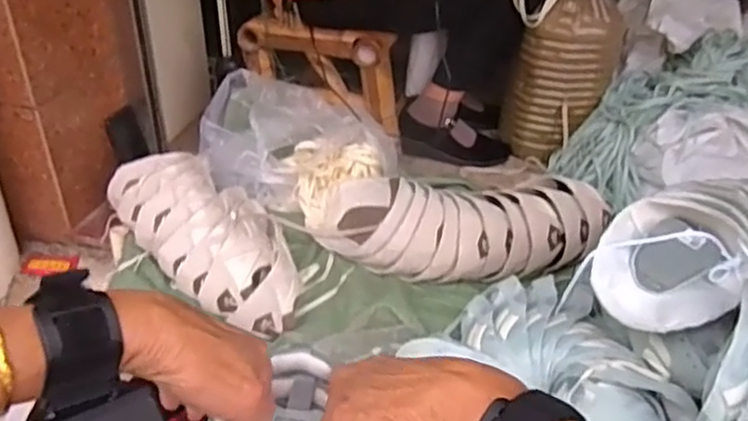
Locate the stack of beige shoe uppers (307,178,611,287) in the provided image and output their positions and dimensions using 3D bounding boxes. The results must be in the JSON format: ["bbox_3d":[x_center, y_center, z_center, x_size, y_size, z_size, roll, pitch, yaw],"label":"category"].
[{"bbox_3d":[0.131,0.020,1.147,0.485,0.111,0.182,4,35,2],"label":"stack of beige shoe uppers"}]

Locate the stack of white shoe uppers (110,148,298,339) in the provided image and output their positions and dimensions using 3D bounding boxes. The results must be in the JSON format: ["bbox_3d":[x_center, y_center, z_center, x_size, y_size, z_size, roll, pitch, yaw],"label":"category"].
[{"bbox_3d":[-0.250,0.029,1.099,0.382,0.095,0.185,40,48,24],"label":"stack of white shoe uppers"}]

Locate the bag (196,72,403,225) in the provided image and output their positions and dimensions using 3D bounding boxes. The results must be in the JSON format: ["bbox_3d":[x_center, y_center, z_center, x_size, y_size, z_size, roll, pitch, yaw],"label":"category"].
[{"bbox_3d":[-0.160,-0.130,1.289,0.382,0.171,0.189,23,40,27],"label":"bag"}]

